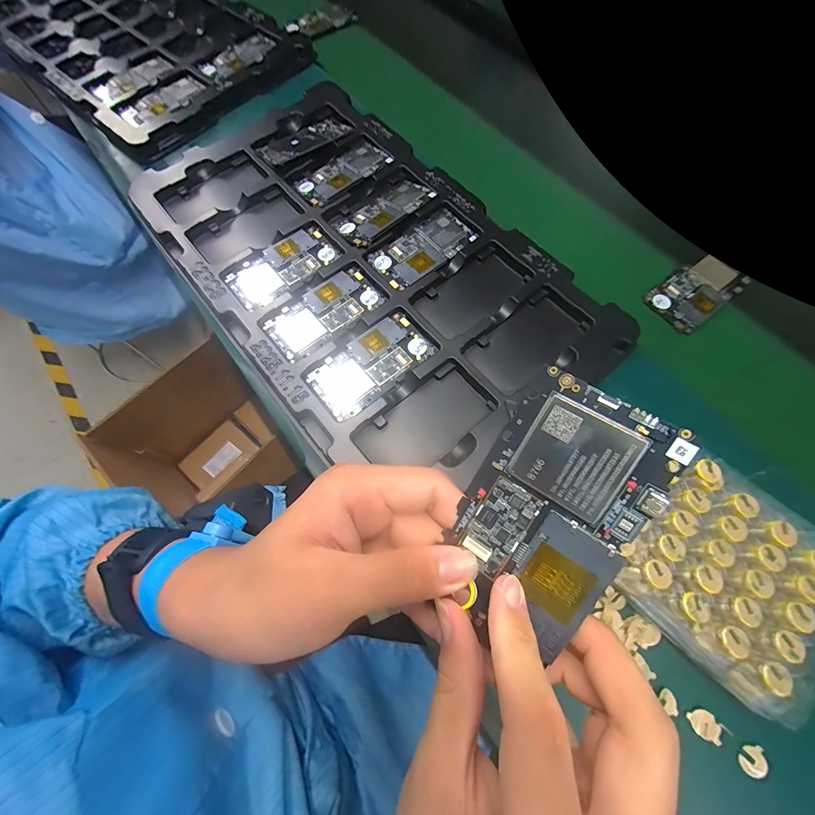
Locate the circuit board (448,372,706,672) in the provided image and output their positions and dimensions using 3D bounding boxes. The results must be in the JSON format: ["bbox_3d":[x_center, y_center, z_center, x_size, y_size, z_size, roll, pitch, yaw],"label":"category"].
[{"bbox_3d":[0.061,0.048,0.155,0.064,0.004,0.116,32,100,22],"label":"circuit board"}]

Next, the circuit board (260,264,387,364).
[{"bbox_3d":[-0.091,-0.107,0.391,0.129,0.007,0.066,-38,74,-14],"label":"circuit board"}]

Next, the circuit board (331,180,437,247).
[{"bbox_3d":[-0.029,-0.246,0.437,0.123,0.007,0.059,-41,74,-15],"label":"circuit board"}]

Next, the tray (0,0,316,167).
[{"bbox_3d":[-0.489,-0.660,0.624,0.350,0.034,0.674,-43,72,-13],"label":"tray"}]

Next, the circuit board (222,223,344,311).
[{"bbox_3d":[-0.146,-0.167,0.416,0.129,0.006,0.069,-40,75,-14],"label":"circuit board"}]

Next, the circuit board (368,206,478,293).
[{"bbox_3d":[0.019,-0.189,0.419,0.123,0.009,0.064,-37,74,-14],"label":"circuit board"}]

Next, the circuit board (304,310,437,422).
[{"bbox_3d":[-0.037,-0.045,0.369,0.128,0.007,0.068,-38,74,-14],"label":"circuit board"}]

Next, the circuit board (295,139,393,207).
[{"bbox_3d":[-0.085,-0.307,0.457,0.120,0.007,0.061,-38,74,-14],"label":"circuit board"}]

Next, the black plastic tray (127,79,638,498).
[{"bbox_3d":[-0.056,-0.174,0.418,0.327,0.037,0.539,-37,75,-14],"label":"black plastic tray"}]

